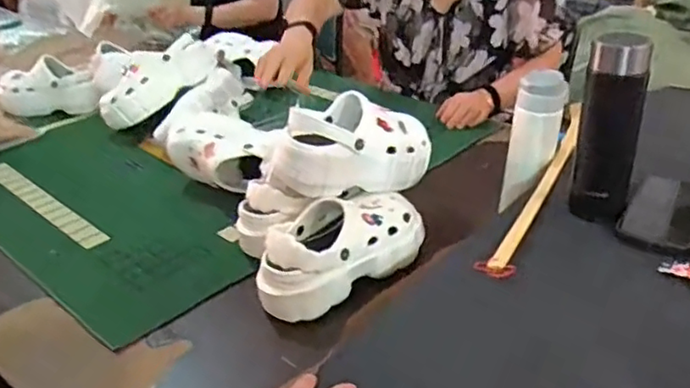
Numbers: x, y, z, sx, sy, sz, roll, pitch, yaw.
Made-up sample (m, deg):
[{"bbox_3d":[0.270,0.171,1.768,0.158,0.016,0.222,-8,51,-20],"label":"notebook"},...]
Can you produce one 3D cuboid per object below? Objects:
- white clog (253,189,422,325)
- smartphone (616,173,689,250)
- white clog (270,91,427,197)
[{"bbox_3d":[-0.004,0.063,0.831,0.259,0.088,0.106,-22,33,-29],"label":"white clog"},{"bbox_3d":[0.384,0.019,0.756,0.080,0.013,0.172,16,35,33],"label":"smartphone"},{"bbox_3d":[0.015,-0.060,0.893,0.235,0.127,0.096,-18,31,-24],"label":"white clog"}]

